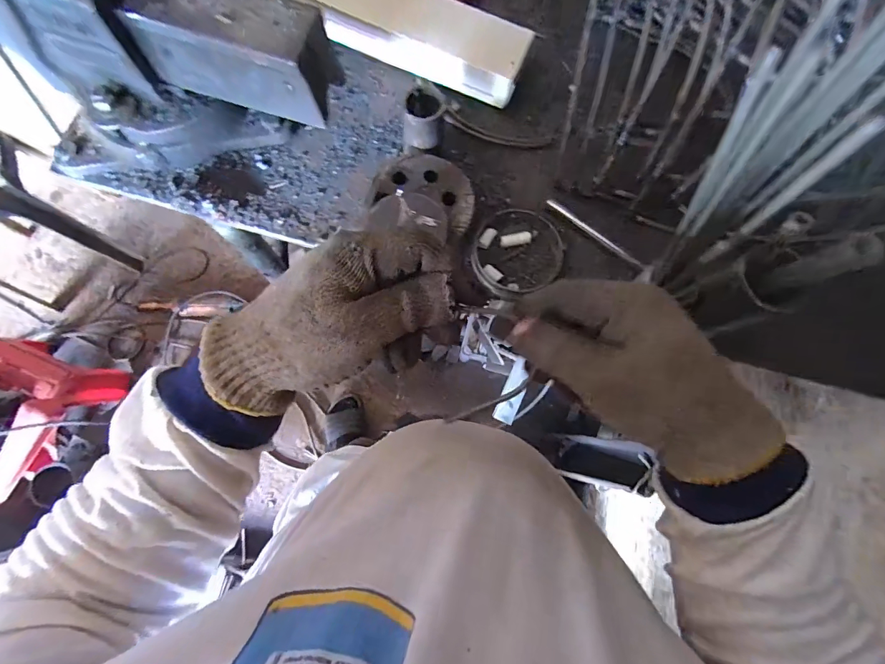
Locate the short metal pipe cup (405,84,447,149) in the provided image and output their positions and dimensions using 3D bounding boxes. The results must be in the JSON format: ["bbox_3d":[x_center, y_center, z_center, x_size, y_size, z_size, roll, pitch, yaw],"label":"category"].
[{"bbox_3d":[-0.017,-0.207,0.395,0.034,0.036,0.038,12,77,1],"label":"short metal pipe cup"}]

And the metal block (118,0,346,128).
[{"bbox_3d":[-0.177,-0.251,0.362,0.158,0.077,0.069,14,77,1],"label":"metal block"}]

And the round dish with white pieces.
[{"bbox_3d":[0.075,-0.085,0.429,0.096,0.020,0.085,-29,80,-8],"label":"round dish with white pieces"}]

